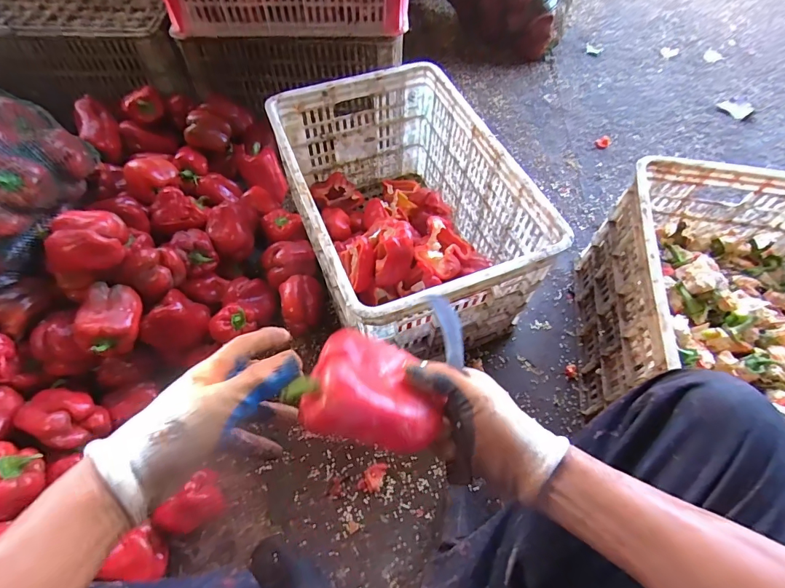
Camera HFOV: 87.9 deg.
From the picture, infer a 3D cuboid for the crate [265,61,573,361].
[{"bbox_3d":[0.009,-0.152,0.825,0.352,0.326,0.522,-19,63,-13],"label":"crate"}]

